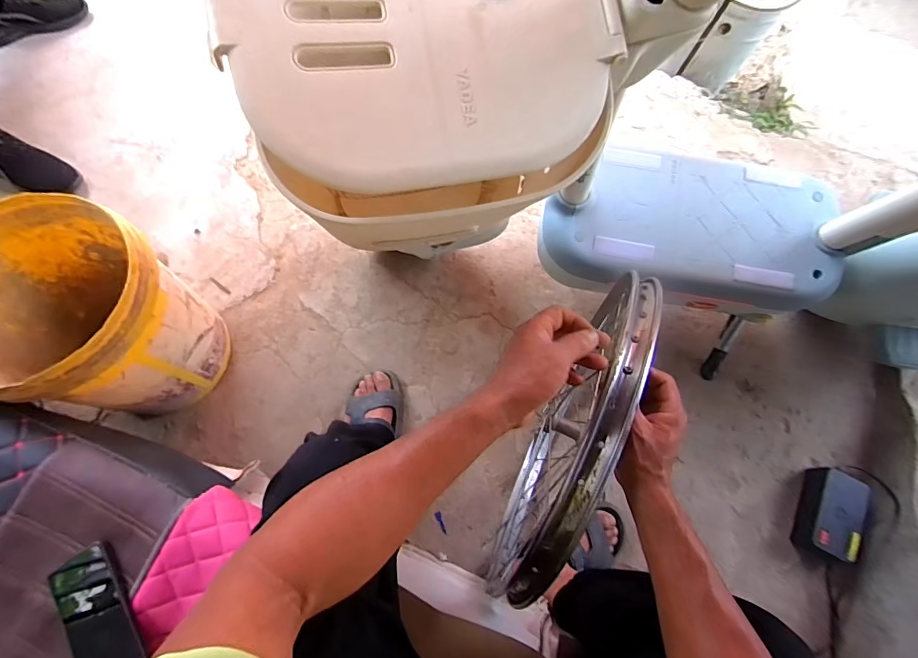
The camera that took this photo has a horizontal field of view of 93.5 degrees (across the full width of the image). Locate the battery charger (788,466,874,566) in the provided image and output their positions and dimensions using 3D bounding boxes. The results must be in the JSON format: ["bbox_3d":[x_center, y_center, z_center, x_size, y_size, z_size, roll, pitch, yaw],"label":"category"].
[{"bbox_3d":[0.733,0.366,0.853,0.097,0.056,0.164,30,74,7],"label":"battery charger"}]

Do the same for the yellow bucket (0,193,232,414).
[{"bbox_3d":[-0.619,0.000,0.766,0.303,0.349,0.294,1,73,-2],"label":"yellow bucket"}]

